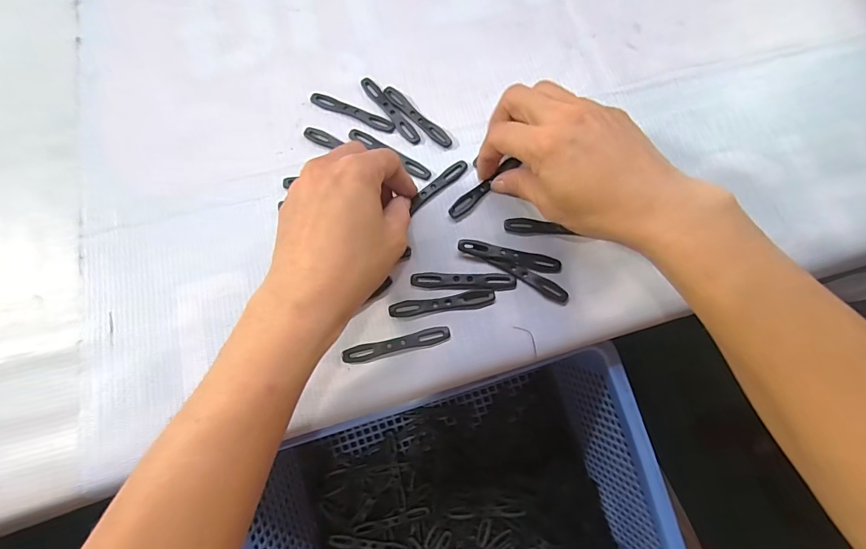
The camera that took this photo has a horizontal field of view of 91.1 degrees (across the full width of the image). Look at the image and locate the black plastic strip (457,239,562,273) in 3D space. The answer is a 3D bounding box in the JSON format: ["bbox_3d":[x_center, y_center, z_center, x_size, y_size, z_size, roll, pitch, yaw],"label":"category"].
[{"bbox_3d":[0.051,-0.013,0.284,0.069,0.006,0.011,13,75,5],"label":"black plastic strip"}]

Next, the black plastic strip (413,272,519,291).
[{"bbox_3d":[0.020,0.004,0.280,0.068,0.004,0.012,0,74,1],"label":"black plastic strip"}]

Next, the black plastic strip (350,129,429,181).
[{"bbox_3d":[-0.032,-0.088,0.309,0.070,0.004,0.011,32,77,9],"label":"black plastic strip"}]

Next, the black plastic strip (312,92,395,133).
[{"bbox_3d":[-0.060,-0.122,0.318,0.069,0.004,0.011,24,76,7],"label":"black plastic strip"}]

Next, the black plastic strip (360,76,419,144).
[{"bbox_3d":[-0.032,-0.124,0.317,0.011,0.004,0.067,-37,77,-9],"label":"black plastic strip"}]

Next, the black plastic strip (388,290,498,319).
[{"bbox_3d":[0.006,0.019,0.276,0.068,0.004,0.011,-8,74,-1],"label":"black plastic strip"}]

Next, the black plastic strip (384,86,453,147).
[{"bbox_3d":[-0.012,-0.118,0.316,0.011,0.004,0.067,-41,77,-10],"label":"black plastic strip"}]

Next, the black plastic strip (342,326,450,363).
[{"bbox_3d":[-0.023,0.044,0.269,0.068,0.004,0.011,-12,74,-3],"label":"black plastic strip"}]

